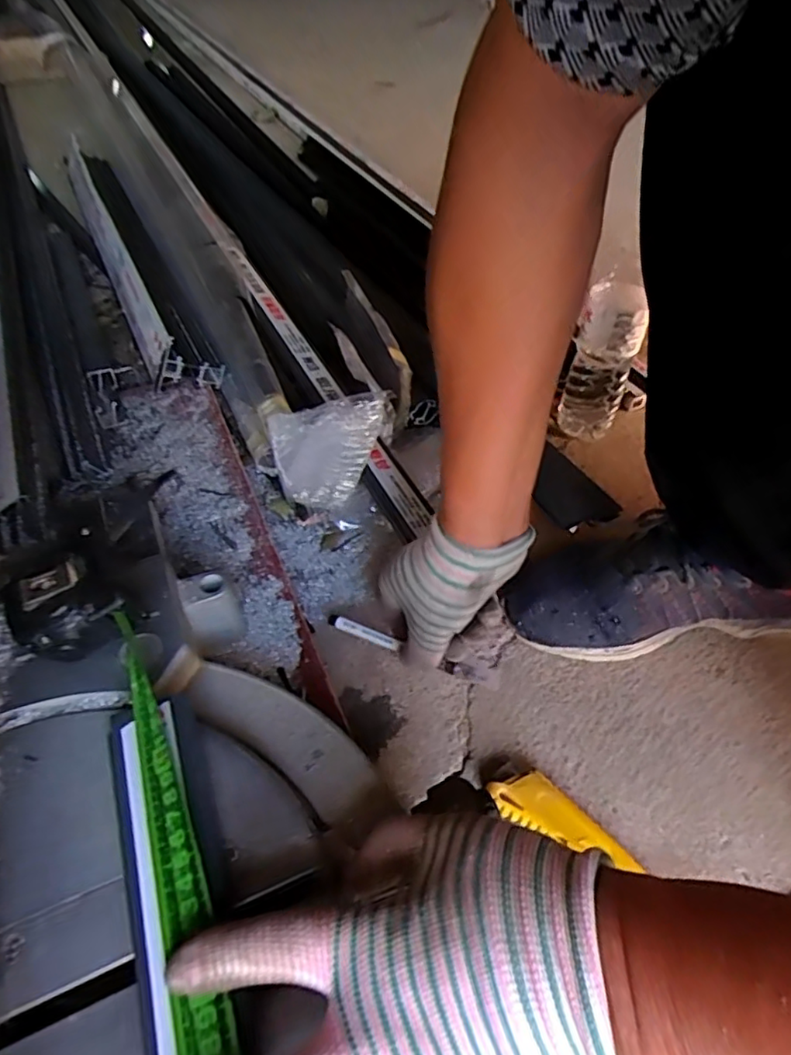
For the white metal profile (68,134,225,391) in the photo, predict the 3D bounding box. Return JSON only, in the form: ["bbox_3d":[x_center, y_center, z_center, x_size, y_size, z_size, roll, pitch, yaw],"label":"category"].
[{"bbox_3d":[-0.416,-0.445,0.929,0.077,0.062,0.853,-20,51,-19],"label":"white metal profile"}]

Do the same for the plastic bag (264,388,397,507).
[{"bbox_3d":[-0.057,-0.071,0.571,0.116,0.030,0.105,-18,67,16],"label":"plastic bag"}]

